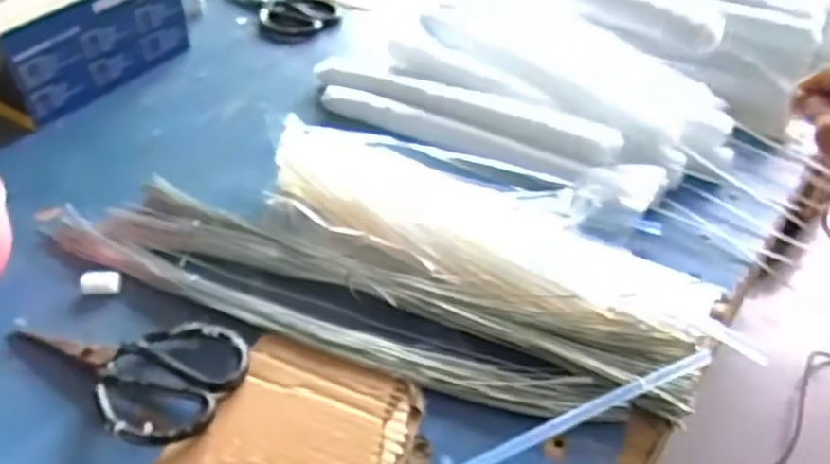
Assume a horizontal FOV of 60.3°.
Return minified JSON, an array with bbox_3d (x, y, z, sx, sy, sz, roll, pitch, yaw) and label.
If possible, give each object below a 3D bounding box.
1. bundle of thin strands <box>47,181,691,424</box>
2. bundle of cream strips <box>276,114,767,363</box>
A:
[{"bbox_3d":[-0.067,0.042,0.538,0.531,0.038,0.098,17,45,20],"label":"bundle of thin strands"},{"bbox_3d":[0.053,0.004,0.563,0.395,0.053,0.103,17,45,20],"label":"bundle of cream strips"}]

